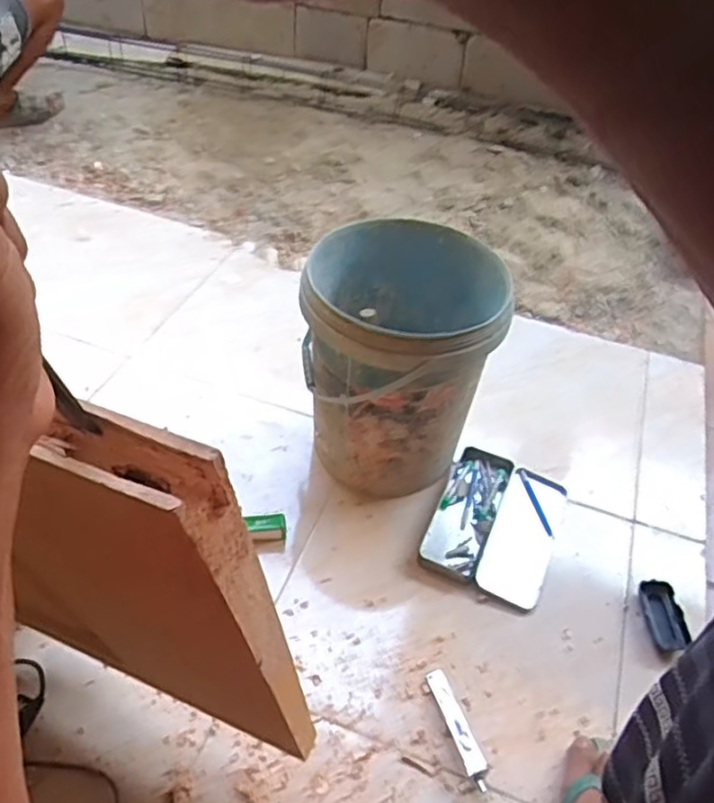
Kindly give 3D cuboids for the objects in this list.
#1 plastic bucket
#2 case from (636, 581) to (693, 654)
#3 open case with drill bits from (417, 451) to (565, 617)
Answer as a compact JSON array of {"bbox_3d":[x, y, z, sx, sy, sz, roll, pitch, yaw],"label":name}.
[{"bbox_3d":[0.065,-0.069,1.105,0.298,0.329,0.304,3,46,-3],"label":"plastic bucket"},{"bbox_3d":[0.461,0.324,1.015,0.061,0.020,0.110,0,45,-7],"label":"case"},{"bbox_3d":[0.231,0.200,1.118,0.194,0.022,0.265,21,47,13],"label":"open case with drill bits"}]

